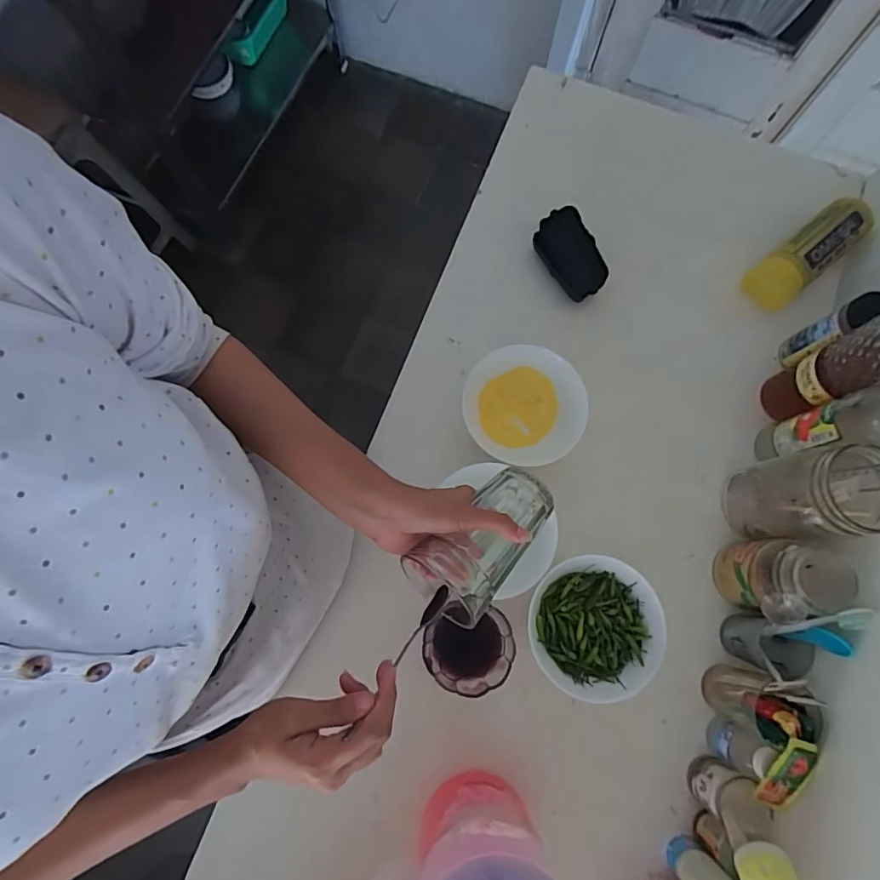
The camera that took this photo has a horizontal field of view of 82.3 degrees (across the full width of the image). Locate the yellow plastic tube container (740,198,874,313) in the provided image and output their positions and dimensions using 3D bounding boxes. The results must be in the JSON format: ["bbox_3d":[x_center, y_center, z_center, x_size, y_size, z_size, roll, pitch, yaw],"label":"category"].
[{"bbox_3d":[0.486,-0.248,0.661,0.174,0.055,0.062,-40,80,-10],"label":"yellow plastic tube container"}]

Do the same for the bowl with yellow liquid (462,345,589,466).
[{"bbox_3d":[0.104,-0.042,0.608,0.144,0.044,0.135,0,76,-1],"label":"bowl with yellow liquid"}]

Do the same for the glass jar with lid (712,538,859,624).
[{"bbox_3d":[0.352,0.147,0.528,0.069,0.116,0.070,0,76,-1],"label":"glass jar with lid"}]

